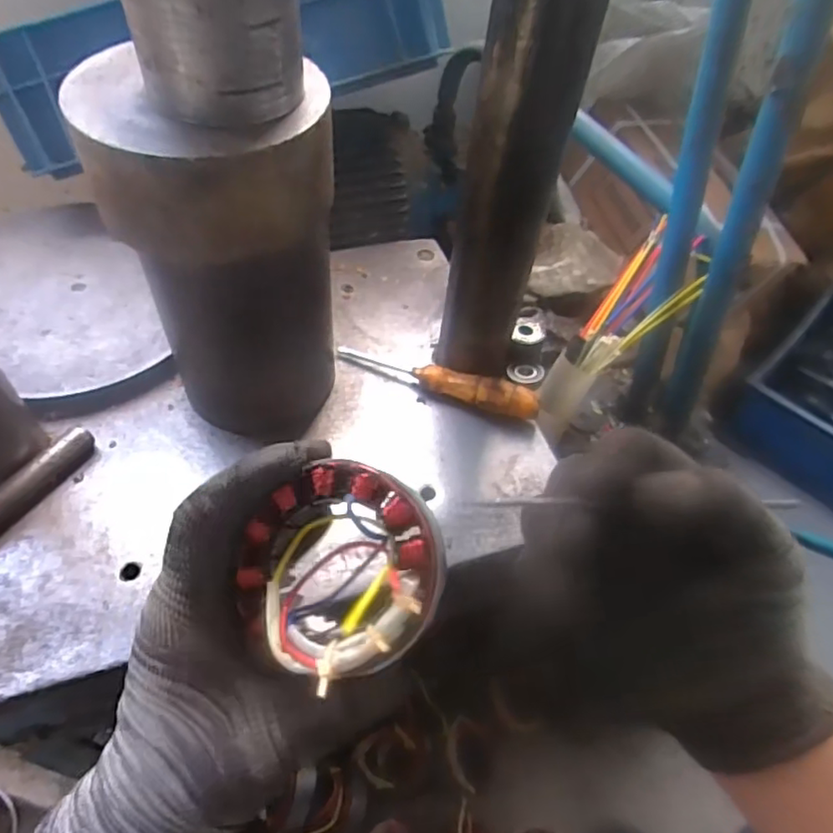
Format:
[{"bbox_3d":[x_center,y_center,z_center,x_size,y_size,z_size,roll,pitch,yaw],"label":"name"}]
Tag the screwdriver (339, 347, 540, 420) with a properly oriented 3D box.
[{"bbox_3d":[0.018,-0.035,0.548,0.186,0.031,0.026,19,53,9],"label":"screwdriver"}]

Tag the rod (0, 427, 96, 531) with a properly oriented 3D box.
[{"bbox_3d":[-0.298,0.061,0.447,0.018,0.025,0.140,28,55,15],"label":"rod"}]

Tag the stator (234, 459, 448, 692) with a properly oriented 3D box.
[{"bbox_3d":[-0.030,0.065,0.258,0.079,0.038,0.079,-1,70,4],"label":"stator"}]

